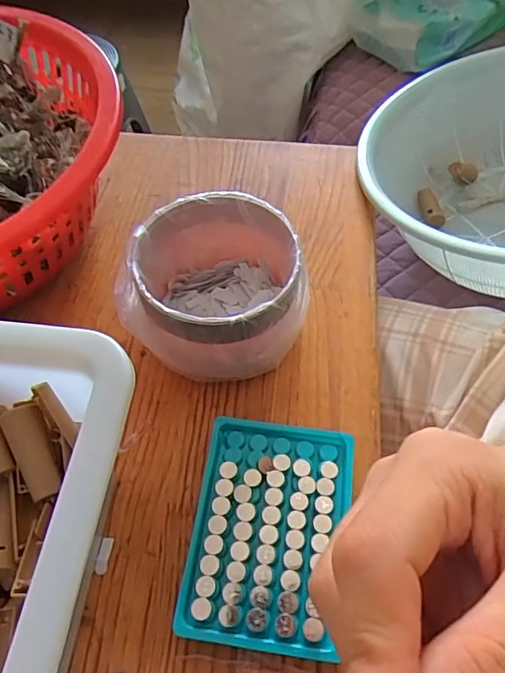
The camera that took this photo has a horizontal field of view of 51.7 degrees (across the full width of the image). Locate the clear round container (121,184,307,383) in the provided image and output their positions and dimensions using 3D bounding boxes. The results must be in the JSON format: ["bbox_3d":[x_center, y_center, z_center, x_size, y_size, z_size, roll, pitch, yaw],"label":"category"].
[{"bbox_3d":[-0.023,-0.032,0.384,0.114,0.084,0.129,37,64,23],"label":"clear round container"}]

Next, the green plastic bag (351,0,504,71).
[{"bbox_3d":[0.273,-0.486,0.772,0.255,0.080,0.142,-38,63,-22],"label":"green plastic bag"}]

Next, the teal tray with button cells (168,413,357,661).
[{"bbox_3d":[0.010,0.118,0.324,0.096,0.021,0.131,6,56,5],"label":"teal tray with button cells"}]

